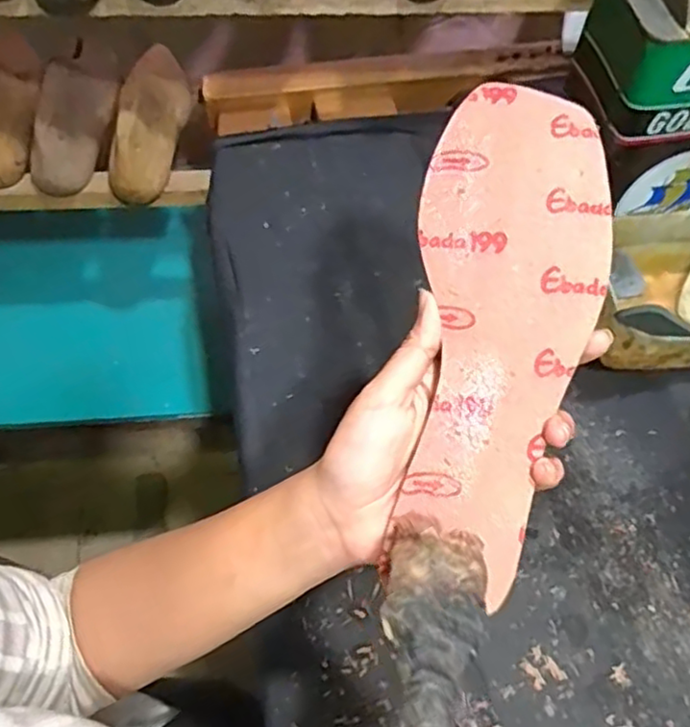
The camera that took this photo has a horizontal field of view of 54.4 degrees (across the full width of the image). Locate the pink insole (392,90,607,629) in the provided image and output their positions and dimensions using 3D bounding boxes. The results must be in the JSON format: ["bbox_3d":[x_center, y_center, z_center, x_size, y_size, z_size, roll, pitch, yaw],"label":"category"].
[{"bbox_3d":[0.070,-0.017,0.300,0.078,0.014,0.221,8,84,1],"label":"pink insole"}]

